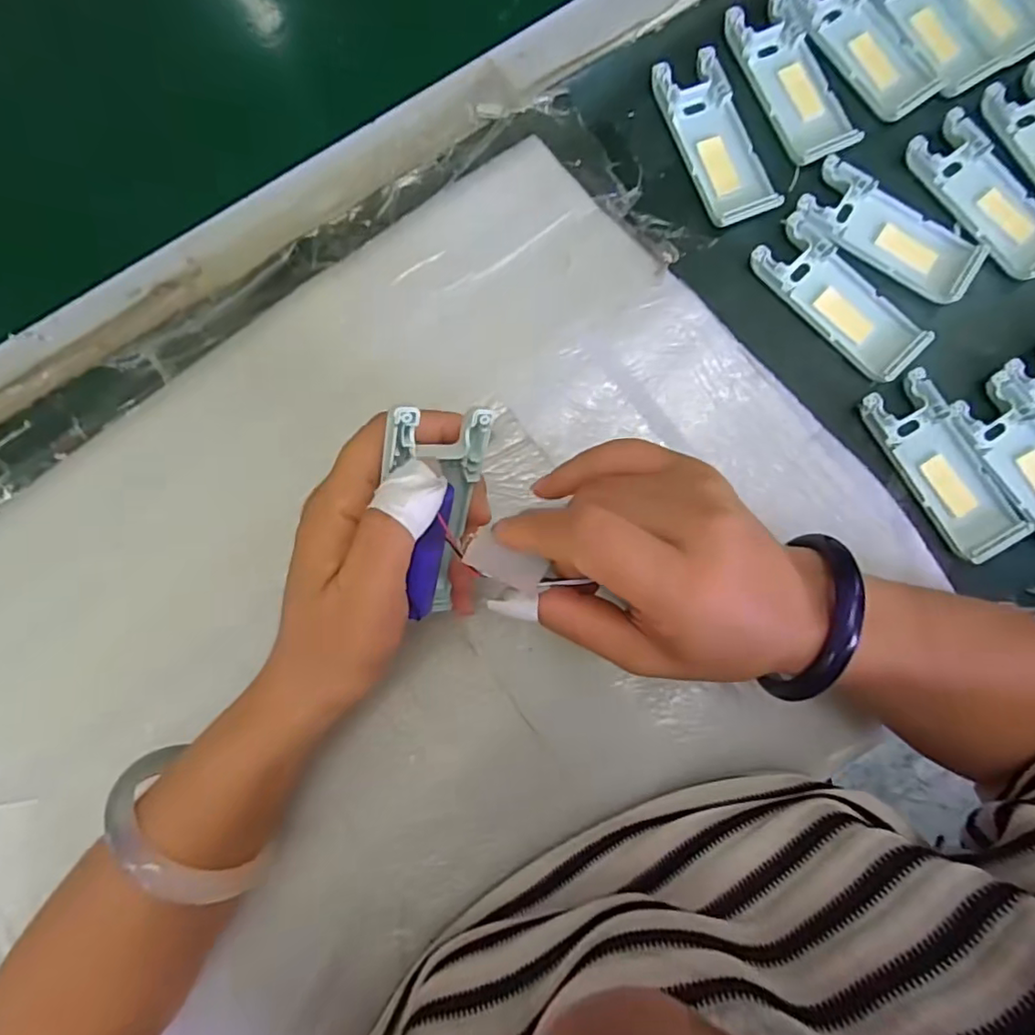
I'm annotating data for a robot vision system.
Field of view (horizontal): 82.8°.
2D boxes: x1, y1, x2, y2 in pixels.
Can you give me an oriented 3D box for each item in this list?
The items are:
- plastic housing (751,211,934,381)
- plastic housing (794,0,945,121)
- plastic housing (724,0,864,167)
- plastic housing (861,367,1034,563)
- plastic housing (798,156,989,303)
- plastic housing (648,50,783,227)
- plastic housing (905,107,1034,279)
[{"bbox_3d":[0.184,-0.126,0.335,0.042,0.010,0.103,-43,85,-5],"label":"plastic housing"},{"bbox_3d":[0.209,-0.287,0.352,0.045,0.009,0.103,-35,84,-4],"label":"plastic housing"},{"bbox_3d":[0.164,-0.261,0.349,0.045,0.011,0.104,-24,83,-3],"label":"plastic housing"},{"bbox_3d":[0.234,-0.029,0.323,0.044,0.011,0.103,-29,84,-3],"label":"plastic housing"},{"bbox_3d":[0.215,-0.165,0.340,0.104,0.009,0.043,32,84,4],"label":"plastic housing"},{"bbox_3d":[0.116,-0.221,0.344,0.042,0.010,0.102,-20,83,-2],"label":"plastic housing"},{"bbox_3d":[0.277,-0.188,0.342,0.046,0.010,0.104,-35,84,-4],"label":"plastic housing"}]

